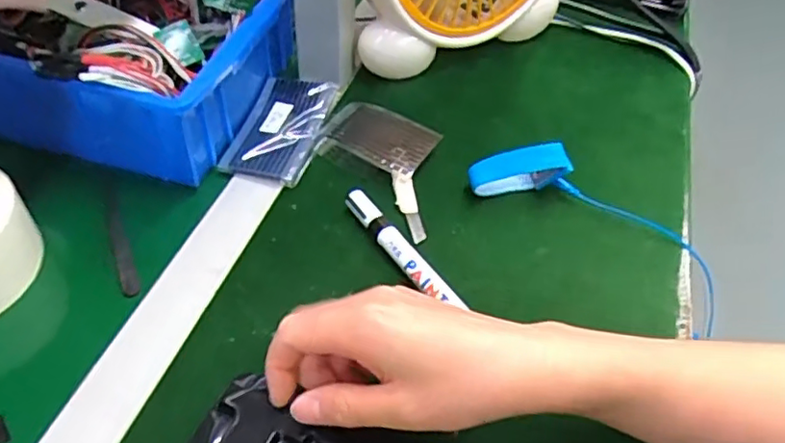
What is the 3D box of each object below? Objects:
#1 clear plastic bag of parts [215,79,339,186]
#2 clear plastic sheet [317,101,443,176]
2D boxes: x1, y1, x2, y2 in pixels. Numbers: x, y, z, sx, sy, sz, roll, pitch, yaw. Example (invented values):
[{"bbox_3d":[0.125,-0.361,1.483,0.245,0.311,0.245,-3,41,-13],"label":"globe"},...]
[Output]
[{"bbox_3d":[-0.092,-0.079,0.504,0.067,0.021,0.109,12,49,5],"label":"clear plastic bag of parts"},{"bbox_3d":[-0.015,-0.070,0.507,0.093,0.013,0.063,25,51,16],"label":"clear plastic sheet"}]

